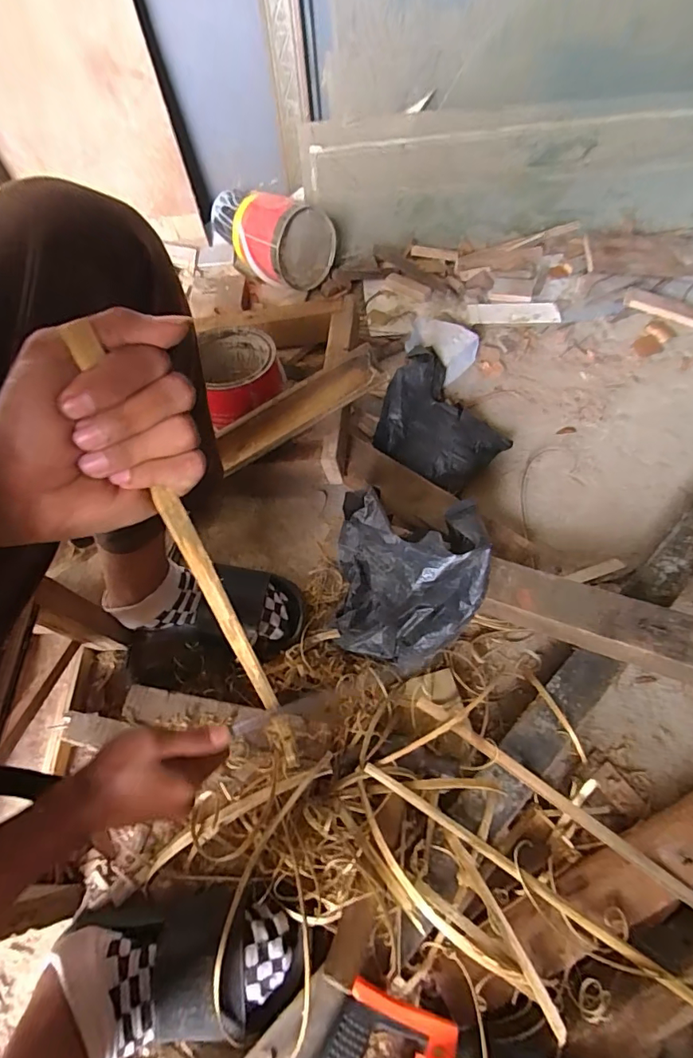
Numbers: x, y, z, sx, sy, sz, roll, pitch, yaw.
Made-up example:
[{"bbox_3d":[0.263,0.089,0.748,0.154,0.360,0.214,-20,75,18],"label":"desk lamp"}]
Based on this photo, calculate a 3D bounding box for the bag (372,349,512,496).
[{"bbox_3d":[0.137,-0.175,0.796,0.160,0.104,0.223,-34,64,-15],"label":"bag"}]

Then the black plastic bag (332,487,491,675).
[{"bbox_3d":[0.070,0.045,0.583,0.169,0.144,0.208,0,60,4],"label":"black plastic bag"}]

